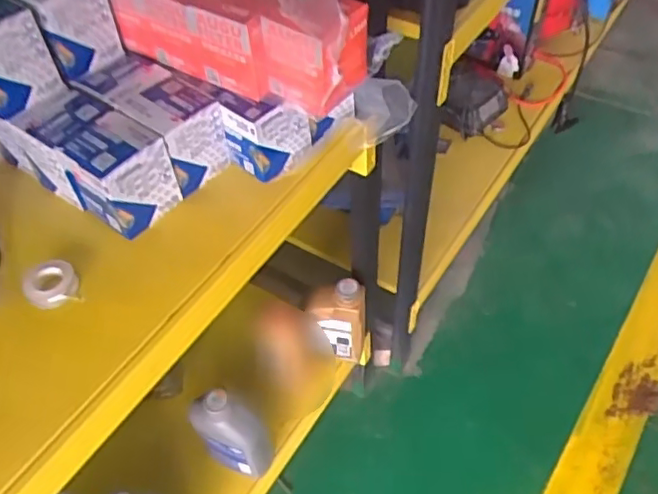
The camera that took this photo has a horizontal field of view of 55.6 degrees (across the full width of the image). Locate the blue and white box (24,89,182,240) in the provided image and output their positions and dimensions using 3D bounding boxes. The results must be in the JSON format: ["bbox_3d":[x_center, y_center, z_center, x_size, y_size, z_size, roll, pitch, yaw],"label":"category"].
[{"bbox_3d":[-0.255,-0.096,0.702,0.152,0.090,0.081,30,58,25],"label":"blue and white box"}]

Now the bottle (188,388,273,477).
[{"bbox_3d":[-0.158,0.294,0.983,0.107,0.192,0.064,10,52,12],"label":"bottle"}]

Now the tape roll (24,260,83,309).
[{"bbox_3d":[-0.291,0.036,0.650,0.053,0.016,0.060,-21,52,-13],"label":"tape roll"}]

